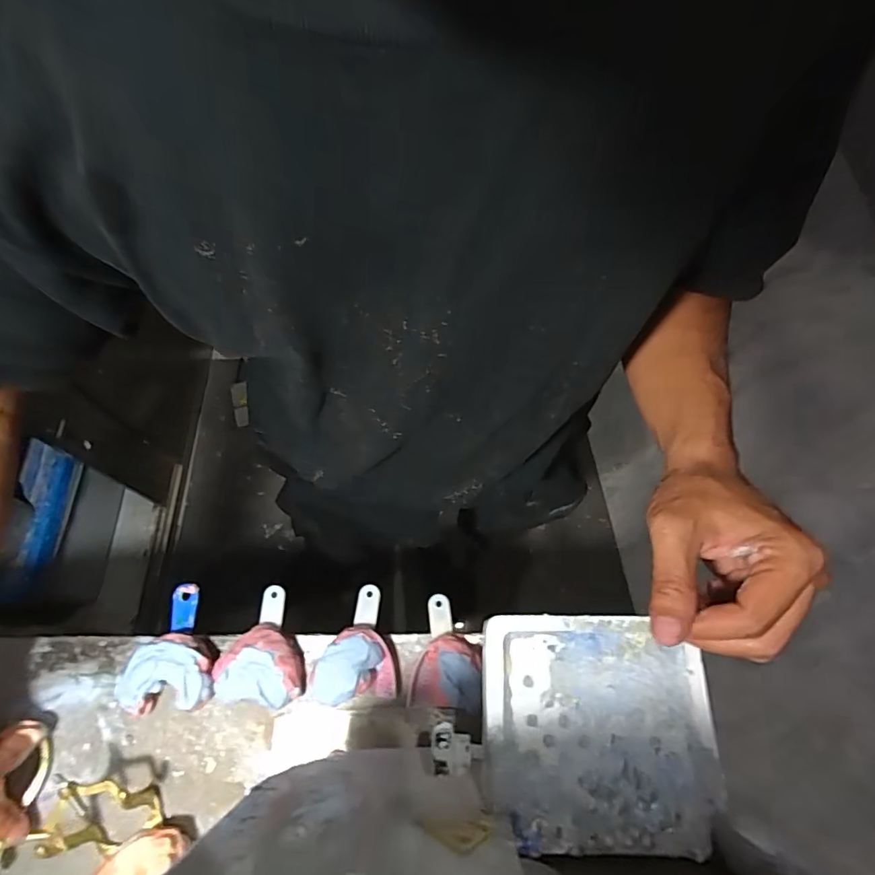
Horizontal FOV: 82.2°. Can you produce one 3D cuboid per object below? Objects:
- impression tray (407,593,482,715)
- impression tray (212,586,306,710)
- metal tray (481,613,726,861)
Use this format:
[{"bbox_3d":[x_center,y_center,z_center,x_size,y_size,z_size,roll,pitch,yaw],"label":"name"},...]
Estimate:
[{"bbox_3d":[0.009,0.192,0.451,0.061,0.026,0.093,4,66,1],"label":"impression tray"},{"bbox_3d":[-0.153,0.185,0.451,0.075,0.027,0.096,8,66,3],"label":"impression tray"},{"bbox_3d":[0.090,0.164,0.285,0.127,0.010,0.116,2,66,0],"label":"metal tray"}]

